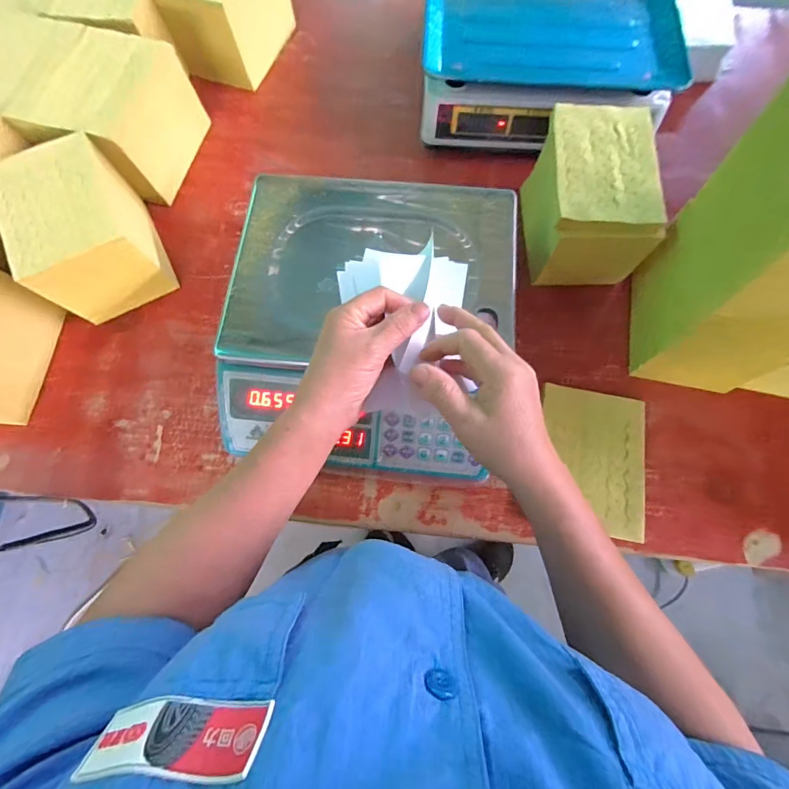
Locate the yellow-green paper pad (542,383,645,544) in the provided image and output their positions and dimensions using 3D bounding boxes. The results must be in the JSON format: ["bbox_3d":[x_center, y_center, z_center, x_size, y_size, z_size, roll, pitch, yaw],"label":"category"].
[{"bbox_3d":[0.225,0.073,0.443,0.115,0.018,0.154,10,75,3],"label":"yellow-green paper pad"}]

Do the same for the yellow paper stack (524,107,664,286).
[{"bbox_3d":[0.234,-0.229,0.480,0.119,0.101,0.187,-2,75,-1],"label":"yellow paper stack"}]

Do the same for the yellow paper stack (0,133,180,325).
[{"bbox_3d":[-0.376,-0.197,0.490,0.125,0.114,0.163,-24,76,-6],"label":"yellow paper stack"}]

